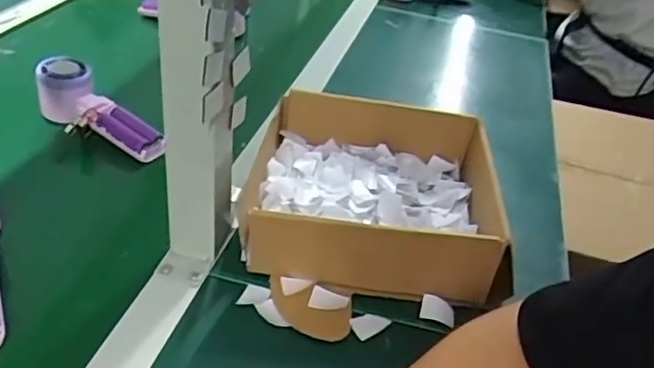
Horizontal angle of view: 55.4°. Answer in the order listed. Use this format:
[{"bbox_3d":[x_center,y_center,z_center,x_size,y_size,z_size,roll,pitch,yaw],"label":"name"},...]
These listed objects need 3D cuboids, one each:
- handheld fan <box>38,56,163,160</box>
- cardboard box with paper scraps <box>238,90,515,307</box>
[{"bbox_3d":[-0.242,-0.069,0.663,0.173,0.050,0.058,34,42,12],"label":"handheld fan"},{"bbox_3d":[0.042,0.005,0.578,0.214,0.072,0.207,8,34,-2],"label":"cardboard box with paper scraps"}]

